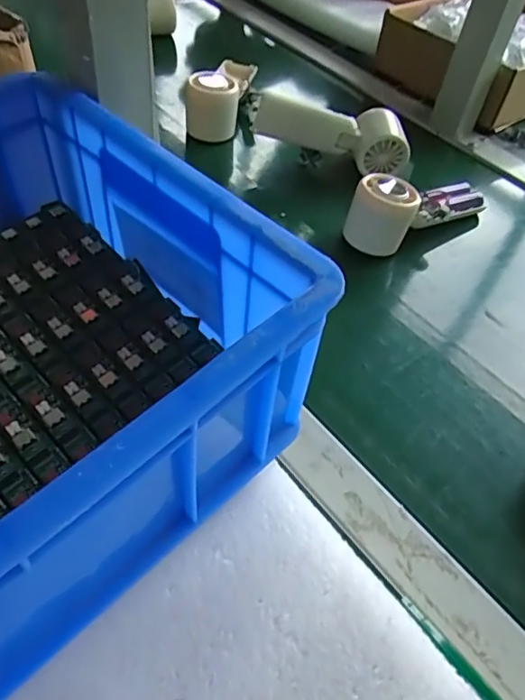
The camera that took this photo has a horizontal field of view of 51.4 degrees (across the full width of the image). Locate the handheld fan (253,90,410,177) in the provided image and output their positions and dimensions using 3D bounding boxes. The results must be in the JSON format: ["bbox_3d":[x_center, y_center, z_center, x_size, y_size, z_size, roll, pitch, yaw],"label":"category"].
[{"bbox_3d":[0.071,-0.228,0.562,0.166,0.050,0.055,7,50,-18],"label":"handheld fan"}]

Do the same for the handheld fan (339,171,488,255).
[{"bbox_3d":[0.152,-0.139,0.516,0.163,0.058,0.045,-20,56,-23],"label":"handheld fan"}]

